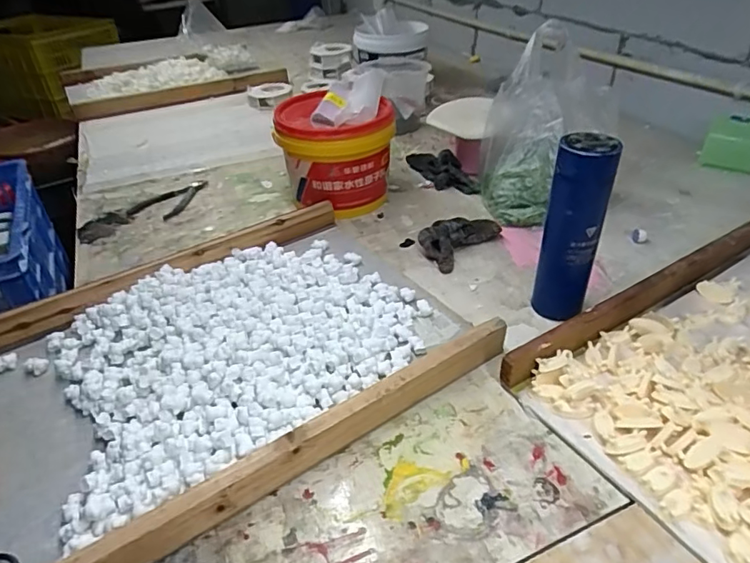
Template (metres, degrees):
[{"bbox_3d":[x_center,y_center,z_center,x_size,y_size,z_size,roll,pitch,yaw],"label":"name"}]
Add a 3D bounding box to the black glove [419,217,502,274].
[{"bbox_3d":[0.129,-0.071,0.795,0.071,0.040,0.139,27,46,36],"label":"black glove"}]

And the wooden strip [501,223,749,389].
[{"bbox_3d":[0.390,0.001,0.670,0.583,0.050,0.027,-22,40,-24],"label":"wooden strip"}]

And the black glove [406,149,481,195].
[{"bbox_3d":[0.127,-0.219,0.988,0.066,0.046,0.189,-19,39,-20],"label":"black glove"}]

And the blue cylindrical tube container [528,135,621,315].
[{"bbox_3d":[0.234,-0.055,0.608,0.051,0.224,0.058,-26,41,-28],"label":"blue cylindrical tube container"}]

